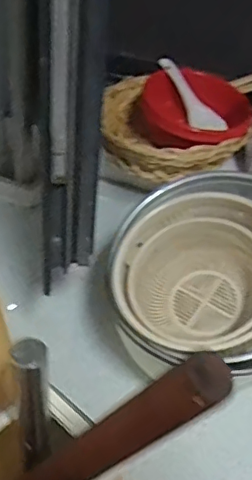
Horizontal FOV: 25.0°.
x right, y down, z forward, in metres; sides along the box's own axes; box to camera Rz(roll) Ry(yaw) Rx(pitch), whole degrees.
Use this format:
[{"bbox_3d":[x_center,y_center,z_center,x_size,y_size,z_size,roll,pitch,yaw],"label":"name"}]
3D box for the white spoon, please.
[{"bbox_3d":[0.106,-0.241,0.959,0.156,0.029,0.041,53,49,-4],"label":"white spoon"}]

